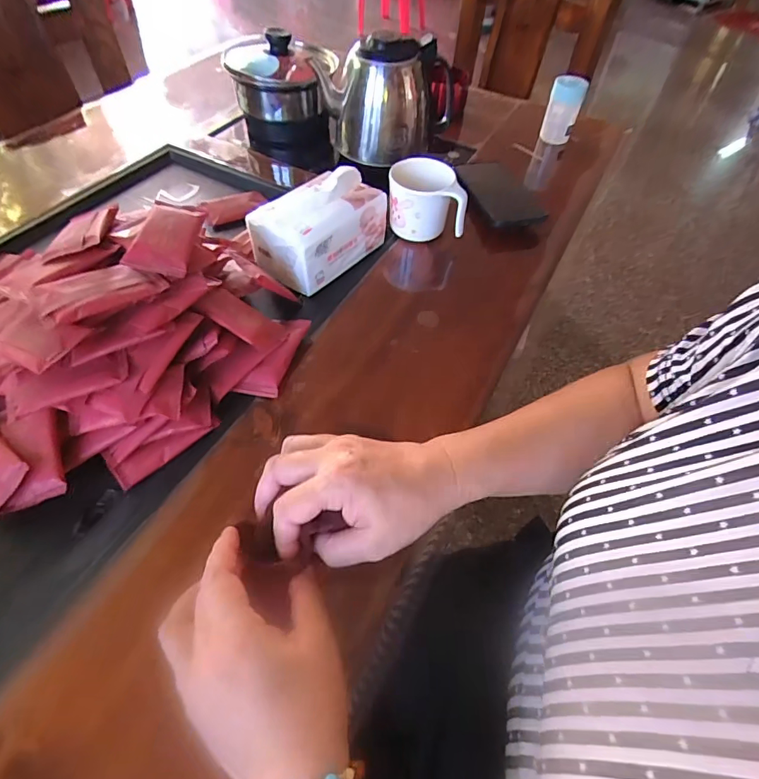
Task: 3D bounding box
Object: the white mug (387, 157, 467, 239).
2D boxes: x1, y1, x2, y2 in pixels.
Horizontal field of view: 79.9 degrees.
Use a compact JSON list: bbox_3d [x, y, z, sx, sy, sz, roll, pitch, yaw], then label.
[{"bbox_3d":[0.055,-0.223,0.552,0.089,0.084,0.068,4,54,-2],"label":"white mug"}]

